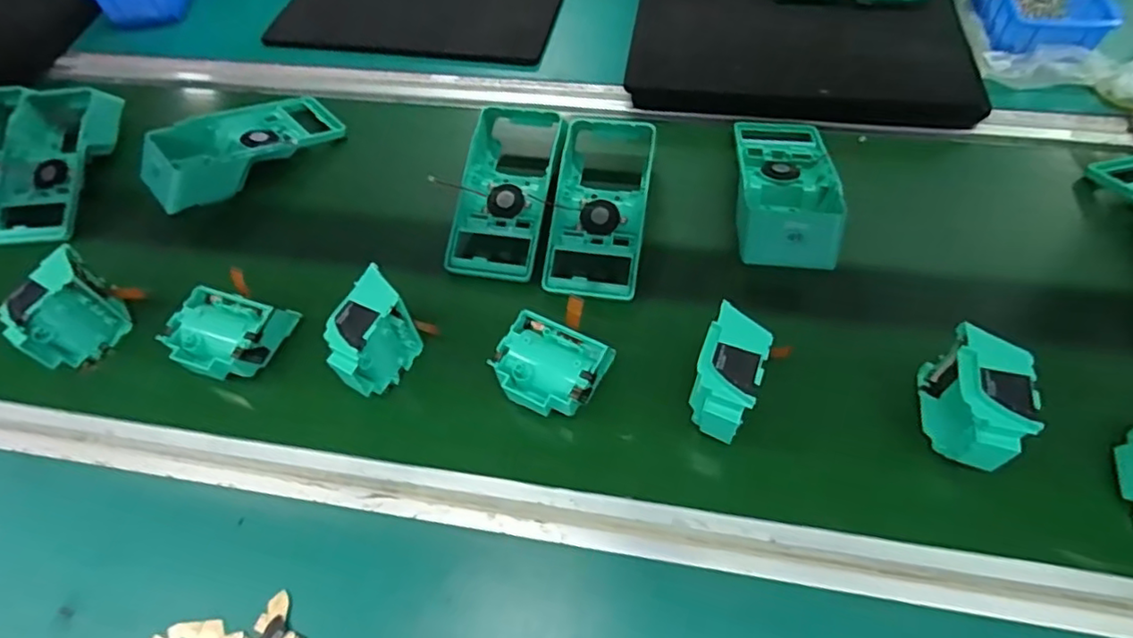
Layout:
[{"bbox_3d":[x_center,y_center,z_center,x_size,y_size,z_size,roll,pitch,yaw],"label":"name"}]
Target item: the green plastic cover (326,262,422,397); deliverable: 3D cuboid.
[{"bbox_3d":[-0.147,0.015,0.467,0.038,0.078,0.080,24,66,18],"label":"green plastic cover"}]

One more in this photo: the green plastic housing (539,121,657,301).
[{"bbox_3d":[0.033,-0.110,0.545,0.081,0.064,0.199,6,62,9],"label":"green plastic housing"}]

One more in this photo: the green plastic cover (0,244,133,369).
[{"bbox_3d":[-0.405,-0.004,0.495,0.040,0.071,0.077,29,68,20],"label":"green plastic cover"}]

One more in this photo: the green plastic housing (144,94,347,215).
[{"bbox_3d":[-0.333,-0.183,0.623,0.186,0.061,0.099,-35,63,-13],"label":"green plastic housing"}]

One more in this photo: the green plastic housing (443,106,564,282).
[{"bbox_3d":[-0.051,-0.126,0.563,0.086,0.047,0.195,7,62,10],"label":"green plastic housing"}]

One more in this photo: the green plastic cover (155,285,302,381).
[{"bbox_3d":[-0.273,0.016,0.497,0.078,0.044,0.072,9,62,11],"label":"green plastic cover"}]

